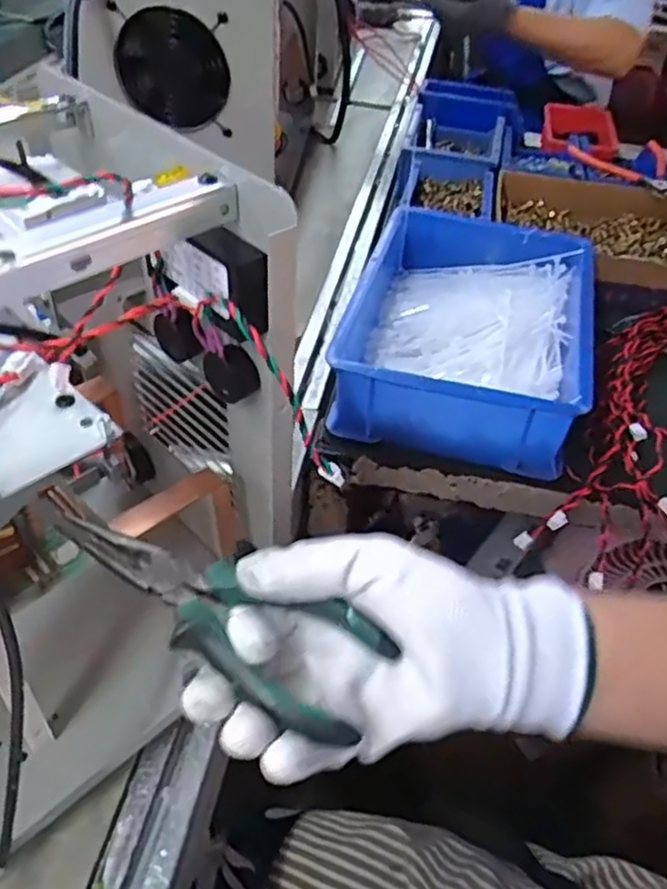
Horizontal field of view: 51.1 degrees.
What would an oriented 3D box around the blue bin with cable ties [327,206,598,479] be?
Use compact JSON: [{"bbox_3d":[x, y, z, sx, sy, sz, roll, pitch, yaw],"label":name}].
[{"bbox_3d":[0.123,-0.103,0.657,0.202,0.095,0.280,13,45,7],"label":"blue bin with cable ties"}]

